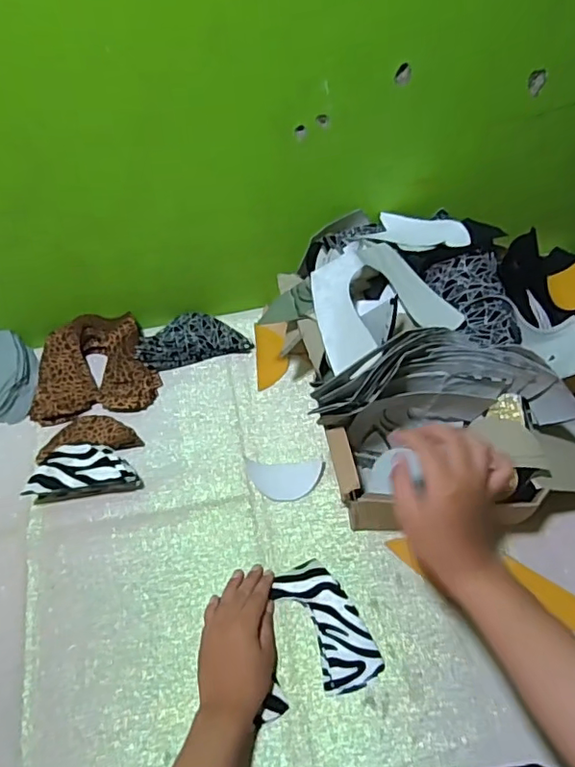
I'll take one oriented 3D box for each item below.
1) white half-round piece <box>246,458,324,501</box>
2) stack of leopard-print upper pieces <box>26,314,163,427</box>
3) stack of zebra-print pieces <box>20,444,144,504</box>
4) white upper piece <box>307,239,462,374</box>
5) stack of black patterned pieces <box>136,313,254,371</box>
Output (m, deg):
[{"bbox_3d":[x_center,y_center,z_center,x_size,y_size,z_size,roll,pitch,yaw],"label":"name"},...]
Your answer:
[{"bbox_3d":[-0.005,0.115,0.659,0.090,0.009,0.046,1,57,5],"label":"white half-round piece"},{"bbox_3d":[-0.261,-0.024,0.745,0.164,0.055,0.137,-8,57,-1],"label":"stack of leopard-print upper pieces"},{"bbox_3d":[-0.241,0.106,0.659,0.127,0.053,0.054,-6,57,0],"label":"stack of zebra-print pieces"},{"bbox_3d":[0.087,-0.093,0.587,0.152,0.069,0.129,-29,60,-14],"label":"white upper piece"},{"bbox_3d":[-0.131,-0.062,0.771,0.150,0.037,0.074,-13,57,-5],"label":"stack of black patterned pieces"}]

